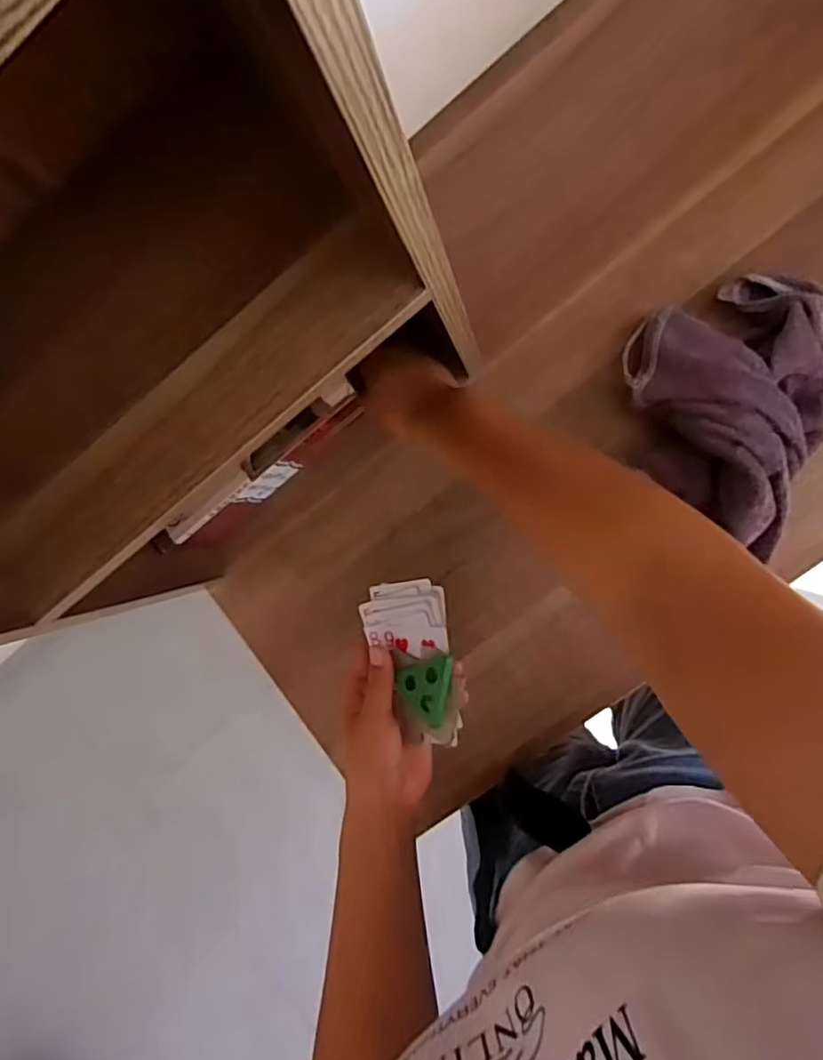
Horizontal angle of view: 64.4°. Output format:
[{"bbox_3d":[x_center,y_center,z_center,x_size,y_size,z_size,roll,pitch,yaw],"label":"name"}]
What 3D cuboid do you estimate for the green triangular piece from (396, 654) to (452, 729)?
[{"bbox_3d":[0.009,0.110,0.461,0.037,0.010,0.048,12,87,32],"label":"green triangular piece"}]

